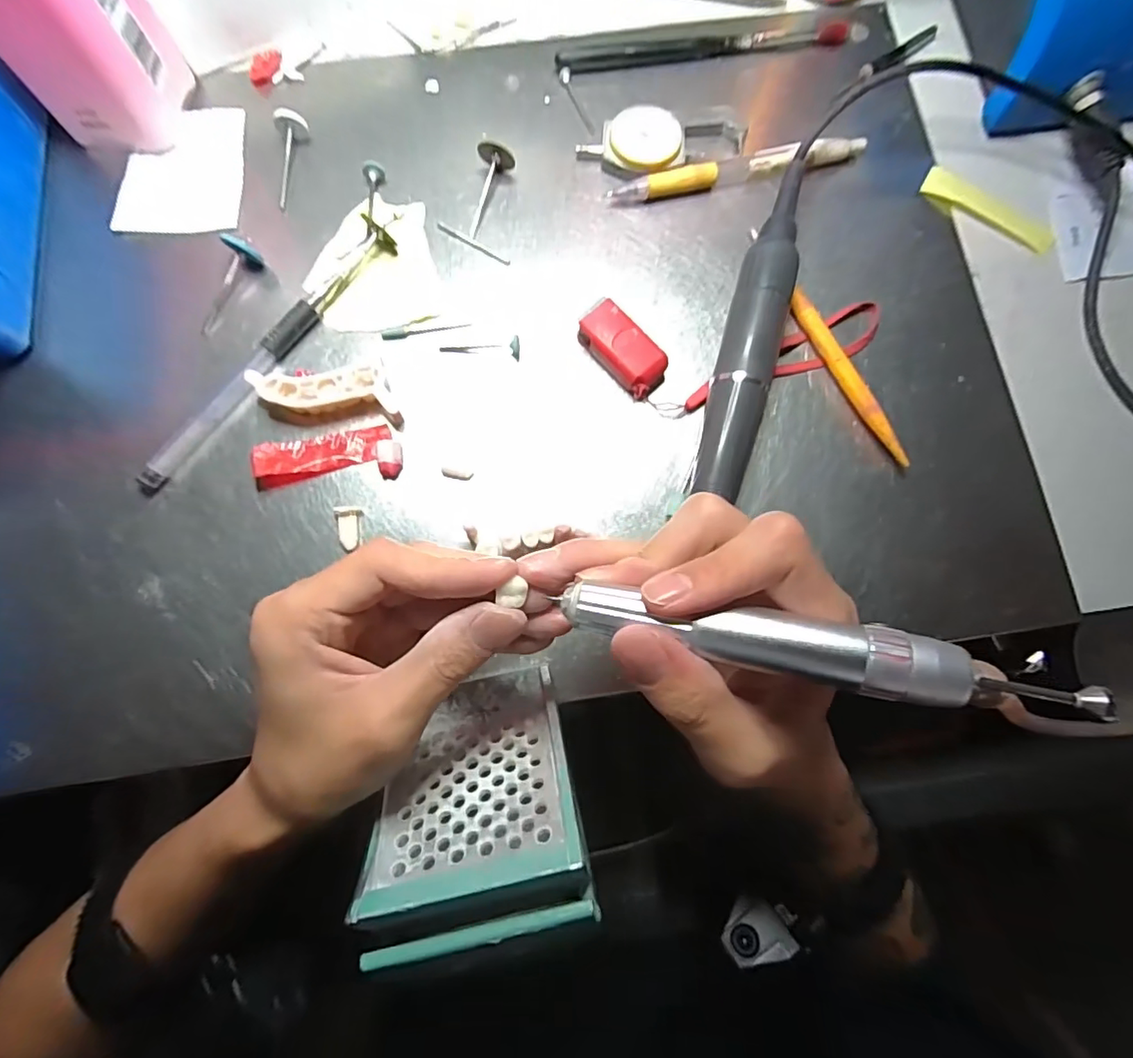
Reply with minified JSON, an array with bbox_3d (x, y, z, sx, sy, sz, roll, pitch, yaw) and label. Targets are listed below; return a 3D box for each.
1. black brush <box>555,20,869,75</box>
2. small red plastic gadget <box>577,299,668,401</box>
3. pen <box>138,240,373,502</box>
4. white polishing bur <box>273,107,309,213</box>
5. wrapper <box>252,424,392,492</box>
[{"bbox_3d":[0.087,-0.276,0.308,0.185,0.008,0.014,-12,80,-3],"label":"black brush"},{"bbox_3d":[0.027,-0.085,0.263,0.023,0.018,0.047,-42,83,-8],"label":"small red plastic gadget"},{"bbox_3d":[-0.146,-0.082,0.261,0.012,0.011,0.160,36,81,5],"label":"pen"},{"bbox_3d":[-0.145,-0.193,0.284,0.015,0.016,0.047,2,80,-1],"label":"white polishing bur"},{"bbox_3d":[-0.115,-0.036,0.254,0.062,0.009,0.019,-13,80,-4],"label":"wrapper"}]

